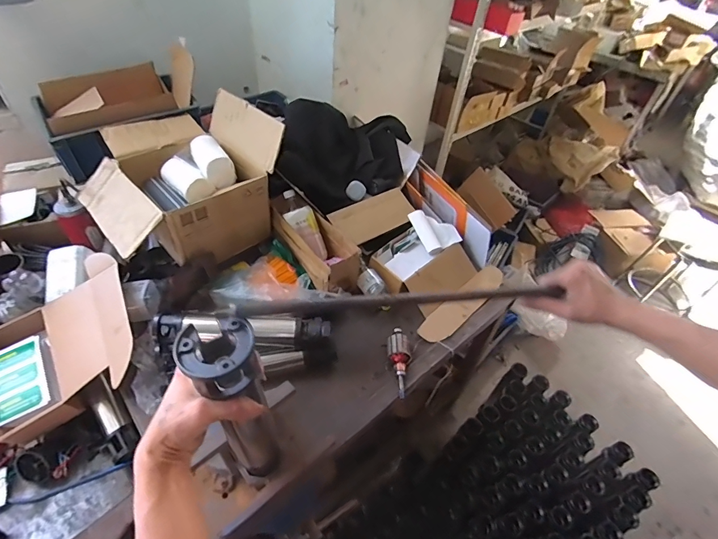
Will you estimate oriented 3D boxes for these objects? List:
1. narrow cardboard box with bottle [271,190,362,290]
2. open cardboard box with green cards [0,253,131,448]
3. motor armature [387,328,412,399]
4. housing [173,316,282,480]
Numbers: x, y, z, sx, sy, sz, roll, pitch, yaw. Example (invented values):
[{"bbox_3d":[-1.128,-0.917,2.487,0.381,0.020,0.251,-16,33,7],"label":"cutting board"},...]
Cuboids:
[{"bbox_3d":[-0.118,-0.082,1.022,0.120,0.115,0.312,-23,62,-36],"label":"narrow cardboard box with bottle"},{"bbox_3d":[-0.639,0.158,0.824,0.329,0.070,0.343,-33,60,-2],"label":"open cardboard box with green cards"},{"bbox_3d":[0.098,0.215,0.903,0.051,0.041,0.166,-1,46,-7],"label":"motor armature"},{"bbox_3d":[-0.141,0.188,0.495,0.065,0.338,0.069,31,53,27],"label":"housing"}]

